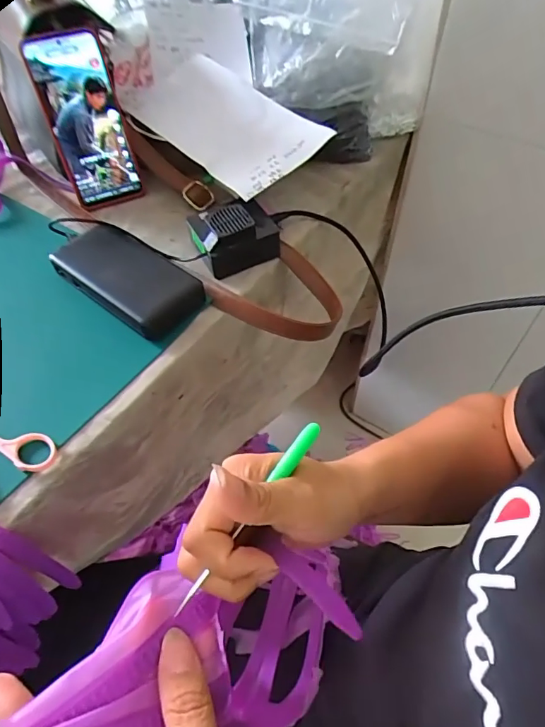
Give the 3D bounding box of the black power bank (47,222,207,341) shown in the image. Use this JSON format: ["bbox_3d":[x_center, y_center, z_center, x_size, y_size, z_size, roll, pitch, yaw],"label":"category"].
[{"bbox_3d":[-0.141,-0.082,0.445,0.149,0.034,0.077,33,59,23],"label":"black power bank"}]

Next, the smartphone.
[{"bbox_3d":[-0.195,-0.252,0.498,0.074,0.162,0.017,-19,36,-12],"label":"smartphone"}]

